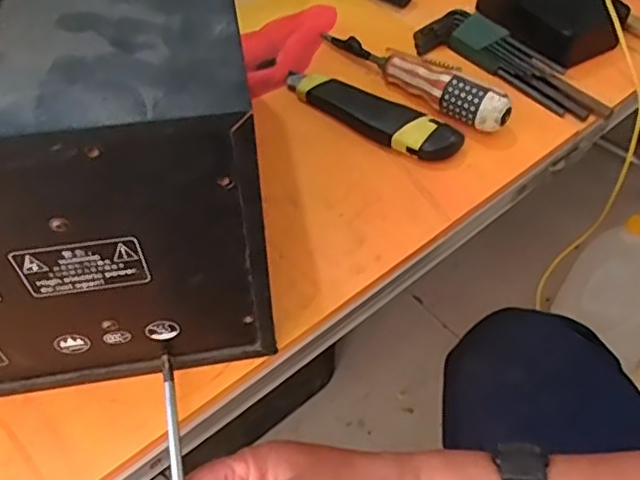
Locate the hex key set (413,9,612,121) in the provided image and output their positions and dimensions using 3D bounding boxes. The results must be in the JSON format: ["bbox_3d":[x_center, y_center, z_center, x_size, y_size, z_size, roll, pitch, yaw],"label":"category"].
[{"bbox_3d":[0.167,-0.153,0.538,0.176,0.023,0.052,39,61,25],"label":"hex key set"}]

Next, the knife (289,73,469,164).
[{"bbox_3d":[0.038,-0.104,0.497,0.160,0.022,0.037,29,57,19],"label":"knife"}]

